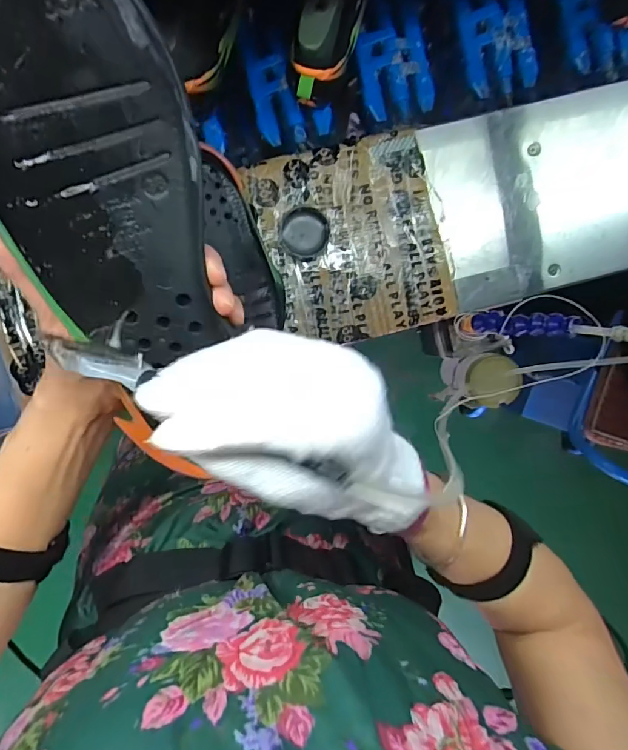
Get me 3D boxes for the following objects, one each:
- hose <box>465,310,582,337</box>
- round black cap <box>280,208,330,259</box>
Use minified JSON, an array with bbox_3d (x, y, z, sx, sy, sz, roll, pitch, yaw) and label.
[{"bbox_3d":[0.233,-0.060,0.542,0.021,0.152,0.027,-6,99,-30],"label":"hose"},{"bbox_3d":[-0.011,-0.174,0.562,0.057,0.024,0.054,-1,98,-4],"label":"round black cap"}]

